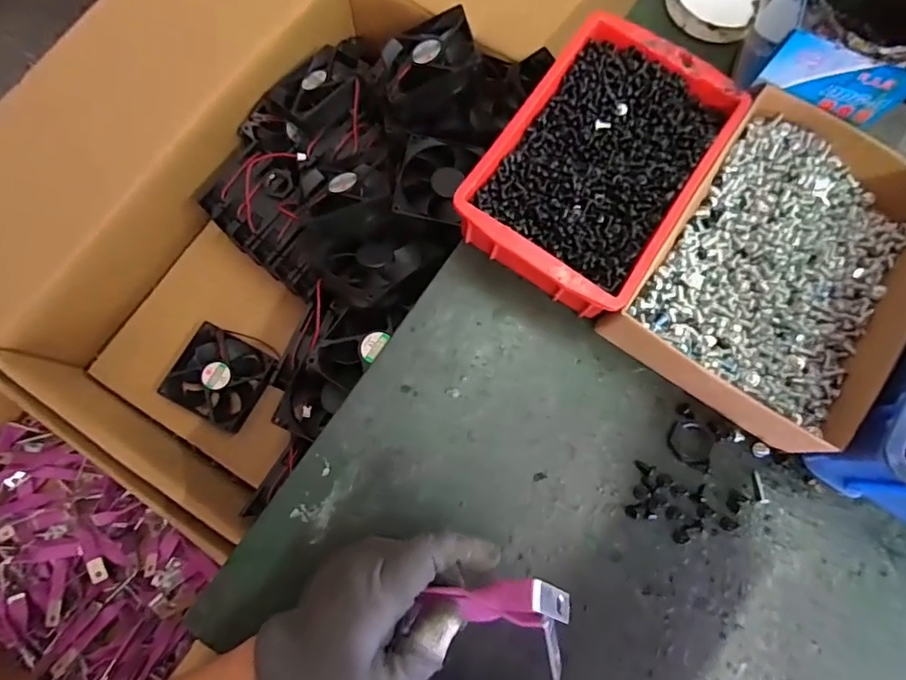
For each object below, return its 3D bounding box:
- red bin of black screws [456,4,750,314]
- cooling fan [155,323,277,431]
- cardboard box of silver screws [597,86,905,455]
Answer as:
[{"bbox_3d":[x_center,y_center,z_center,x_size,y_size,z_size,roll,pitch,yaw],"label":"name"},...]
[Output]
[{"bbox_3d":[0.104,-0.124,0.386,0.134,0.053,0.202,33,78,6],"label":"red bin of black screws"},{"bbox_3d":[-0.255,0.039,0.581,0.095,0.030,0.099,28,78,5],"label":"cooling fan"},{"bbox_3d":[0.233,-0.047,0.374,0.160,0.048,0.227,35,79,6],"label":"cardboard box of silver screws"}]

